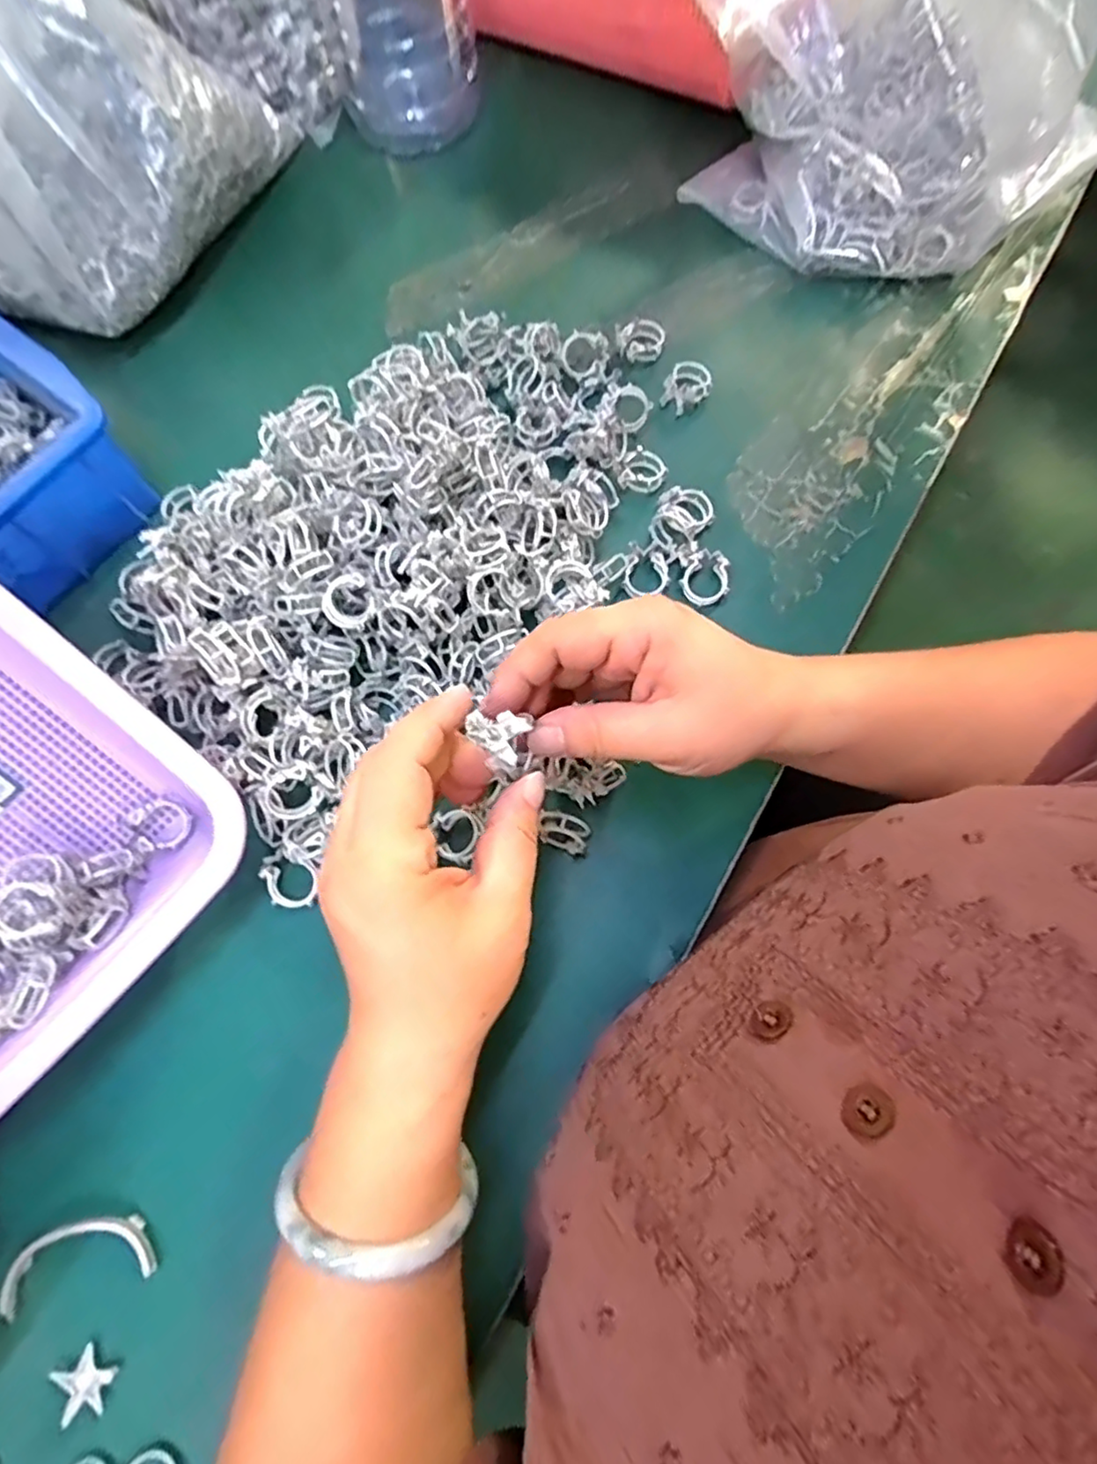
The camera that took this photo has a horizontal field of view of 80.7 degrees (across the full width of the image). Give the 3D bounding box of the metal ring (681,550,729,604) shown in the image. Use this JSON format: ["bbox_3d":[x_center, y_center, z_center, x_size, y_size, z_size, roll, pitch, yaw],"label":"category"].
[{"bbox_3d":[0.087,-0.086,0.358,0.026,0.005,0.028,0,99,3],"label":"metal ring"}]

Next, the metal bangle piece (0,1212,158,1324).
[{"bbox_3d":[-0.206,0.230,0.281,0.064,0.006,0.028,-16,74,-4],"label":"metal bangle piece"}]

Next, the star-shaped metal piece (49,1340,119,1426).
[{"bbox_3d":[-0.193,0.272,0.269,0.021,0.004,0.023,-24,77,-7],"label":"star-shaped metal piece"}]

